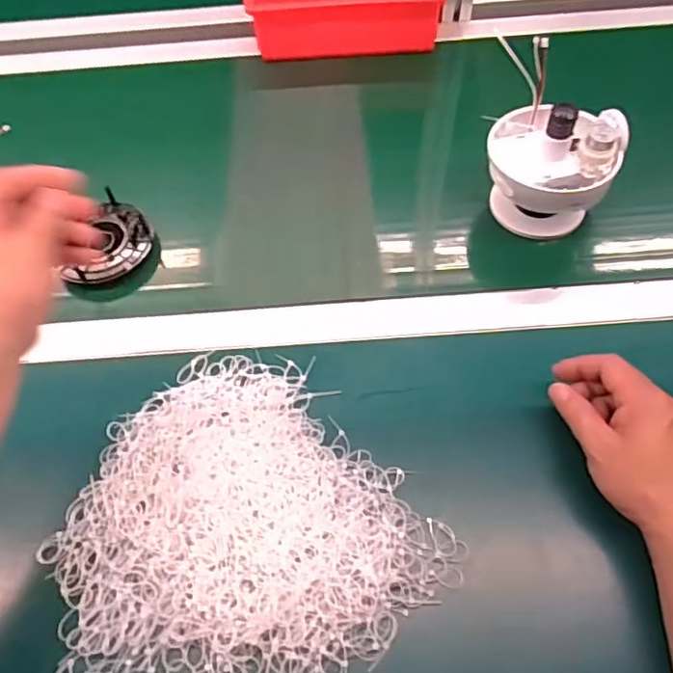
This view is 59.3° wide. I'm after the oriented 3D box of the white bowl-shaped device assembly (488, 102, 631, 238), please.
[{"bbox_3d":[0.198,-0.158,0.553,0.110,0.108,0.099,16,61,10],"label":"white bowl-shaped device assembly"}]

